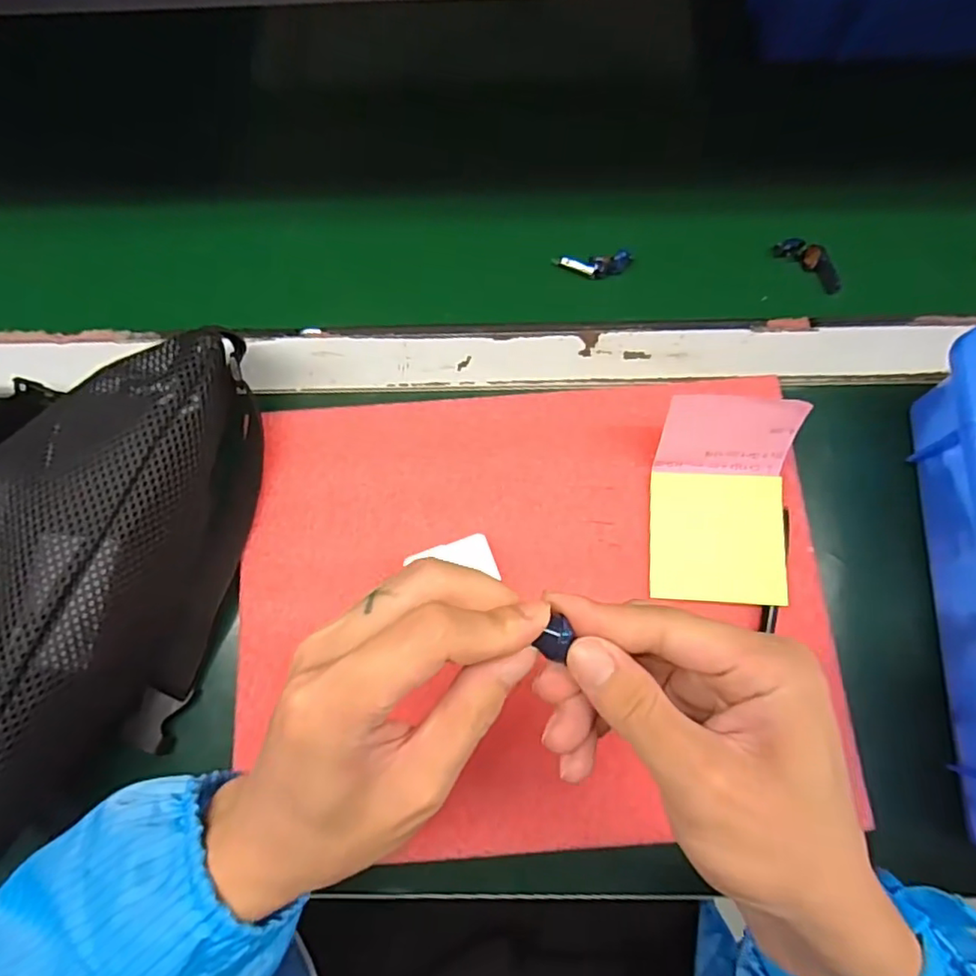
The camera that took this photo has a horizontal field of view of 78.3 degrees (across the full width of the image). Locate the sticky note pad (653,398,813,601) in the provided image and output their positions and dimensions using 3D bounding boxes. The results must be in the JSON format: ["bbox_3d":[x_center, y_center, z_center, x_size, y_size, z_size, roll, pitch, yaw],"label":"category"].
[{"bbox_3d":[0.140,0.005,0.346,0.080,0.050,0.098,4,75,3],"label":"sticky note pad"}]

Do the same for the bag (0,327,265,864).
[{"bbox_3d":[-0.231,0.040,0.322,0.161,0.070,0.285,7,76,3],"label":"bag"}]

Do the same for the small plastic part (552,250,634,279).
[{"bbox_3d":[0.074,-0.156,0.420,0.054,0.008,0.018,-6,75,0],"label":"small plastic part"}]

